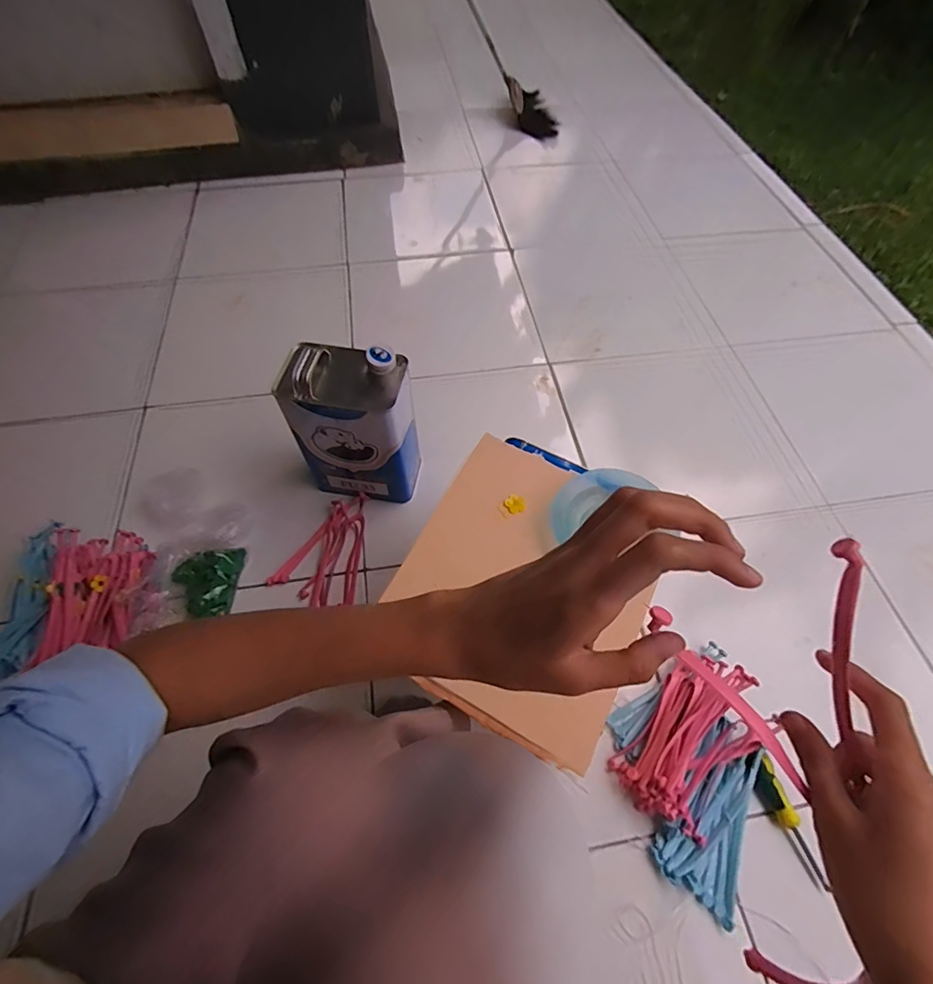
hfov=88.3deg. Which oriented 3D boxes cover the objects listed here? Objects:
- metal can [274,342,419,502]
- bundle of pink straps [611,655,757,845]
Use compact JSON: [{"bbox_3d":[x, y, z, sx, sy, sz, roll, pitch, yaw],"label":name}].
[{"bbox_3d":[-0.168,-0.107,0.725,0.171,0.237,0.110,9,60,4],"label":"metal can"},{"bbox_3d":[0.296,0.308,0.613,0.115,0.048,0.223,38,66,19],"label":"bundle of pink straps"}]

